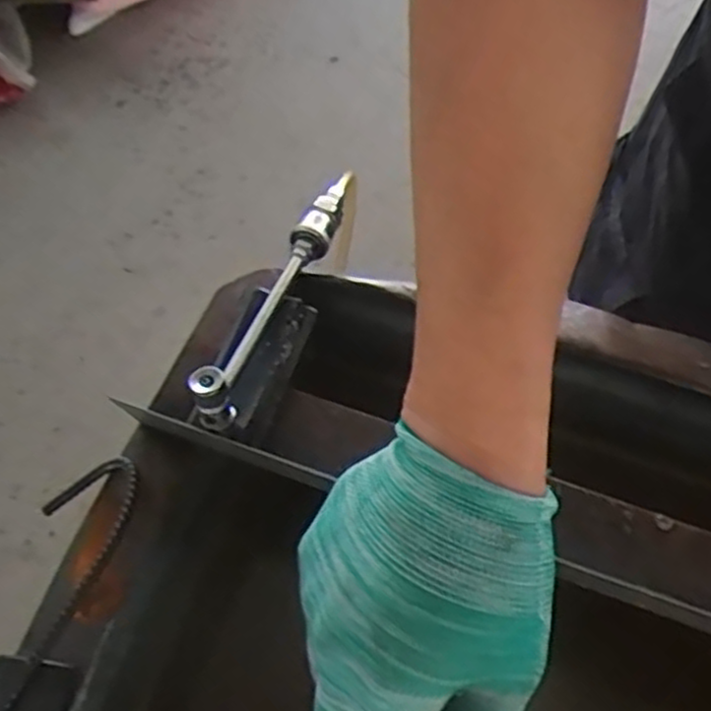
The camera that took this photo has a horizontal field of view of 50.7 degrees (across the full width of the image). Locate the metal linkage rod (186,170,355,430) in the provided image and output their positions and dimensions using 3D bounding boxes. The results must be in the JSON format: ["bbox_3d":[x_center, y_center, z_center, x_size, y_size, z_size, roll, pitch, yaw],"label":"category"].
[{"bbox_3d":[-0.038,-0.042,0.412,0.019,0.033,0.193,17,51,11],"label":"metal linkage rod"}]

